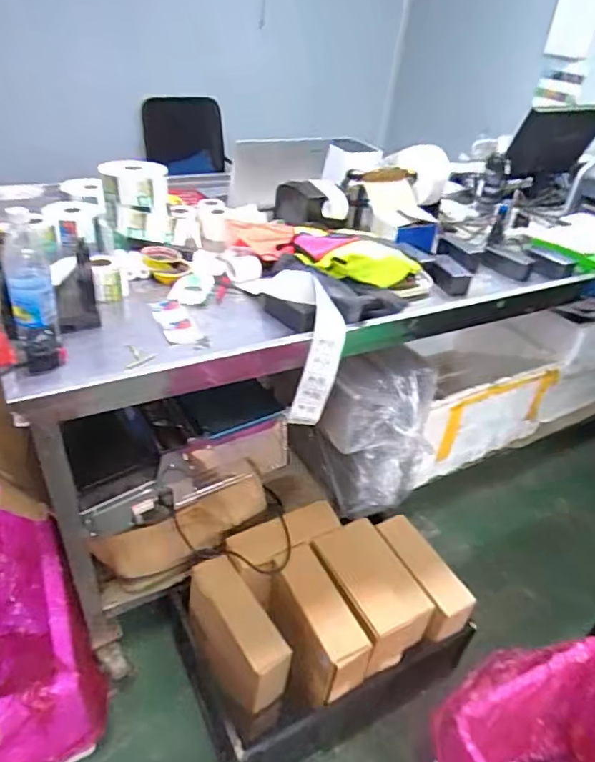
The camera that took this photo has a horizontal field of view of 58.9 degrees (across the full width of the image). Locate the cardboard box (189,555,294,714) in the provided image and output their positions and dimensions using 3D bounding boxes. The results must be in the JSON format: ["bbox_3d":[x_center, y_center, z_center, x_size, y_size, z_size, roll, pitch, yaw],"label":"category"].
[{"bbox_3d":[-0.128,0.525,1.102,0.096,0.190,0.257,-21,44,-33],"label":"cardboard box"}]

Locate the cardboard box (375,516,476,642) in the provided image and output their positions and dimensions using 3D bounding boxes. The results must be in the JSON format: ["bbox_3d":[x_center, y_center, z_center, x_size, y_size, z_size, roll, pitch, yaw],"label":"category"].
[{"bbox_3d":[0.284,0.450,1.233,0.104,0.105,0.268,-13,40,-25],"label":"cardboard box"}]

